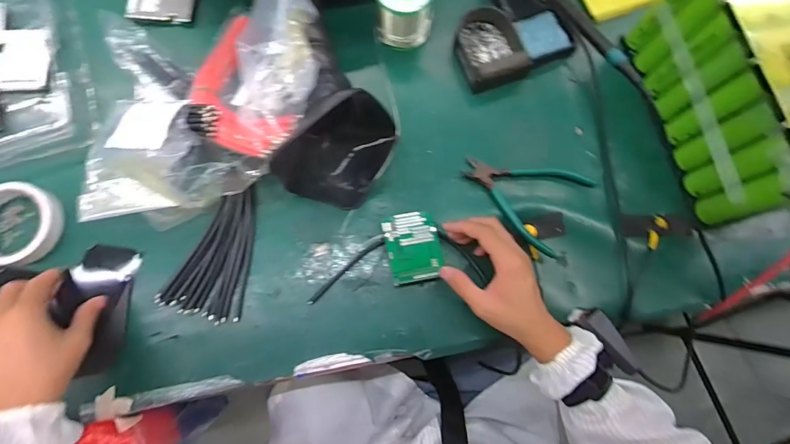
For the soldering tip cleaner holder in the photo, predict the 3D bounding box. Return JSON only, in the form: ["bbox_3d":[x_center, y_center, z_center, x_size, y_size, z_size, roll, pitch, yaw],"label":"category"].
[{"bbox_3d":[0.145,-0.236,0.528,0.143,0.030,0.102,-28,81,-8],"label":"soldering tip cleaner holder"}]

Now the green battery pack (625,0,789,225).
[{"bbox_3d":[0.406,-0.158,0.455,0.139,0.143,0.279,-13,79,-5],"label":"green battery pack"}]

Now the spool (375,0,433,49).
[{"bbox_3d":[0.011,-0.269,0.516,0.072,0.071,0.056,-8,77,-5],"label":"spool"}]

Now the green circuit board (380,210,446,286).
[{"bbox_3d":[0.021,0.028,0.469,0.059,0.008,0.081,-11,68,-3],"label":"green circuit board"}]

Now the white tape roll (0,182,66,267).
[{"bbox_3d":[-0.429,0.003,0.464,0.095,0.027,0.090,1,78,-3],"label":"white tape roll"}]

